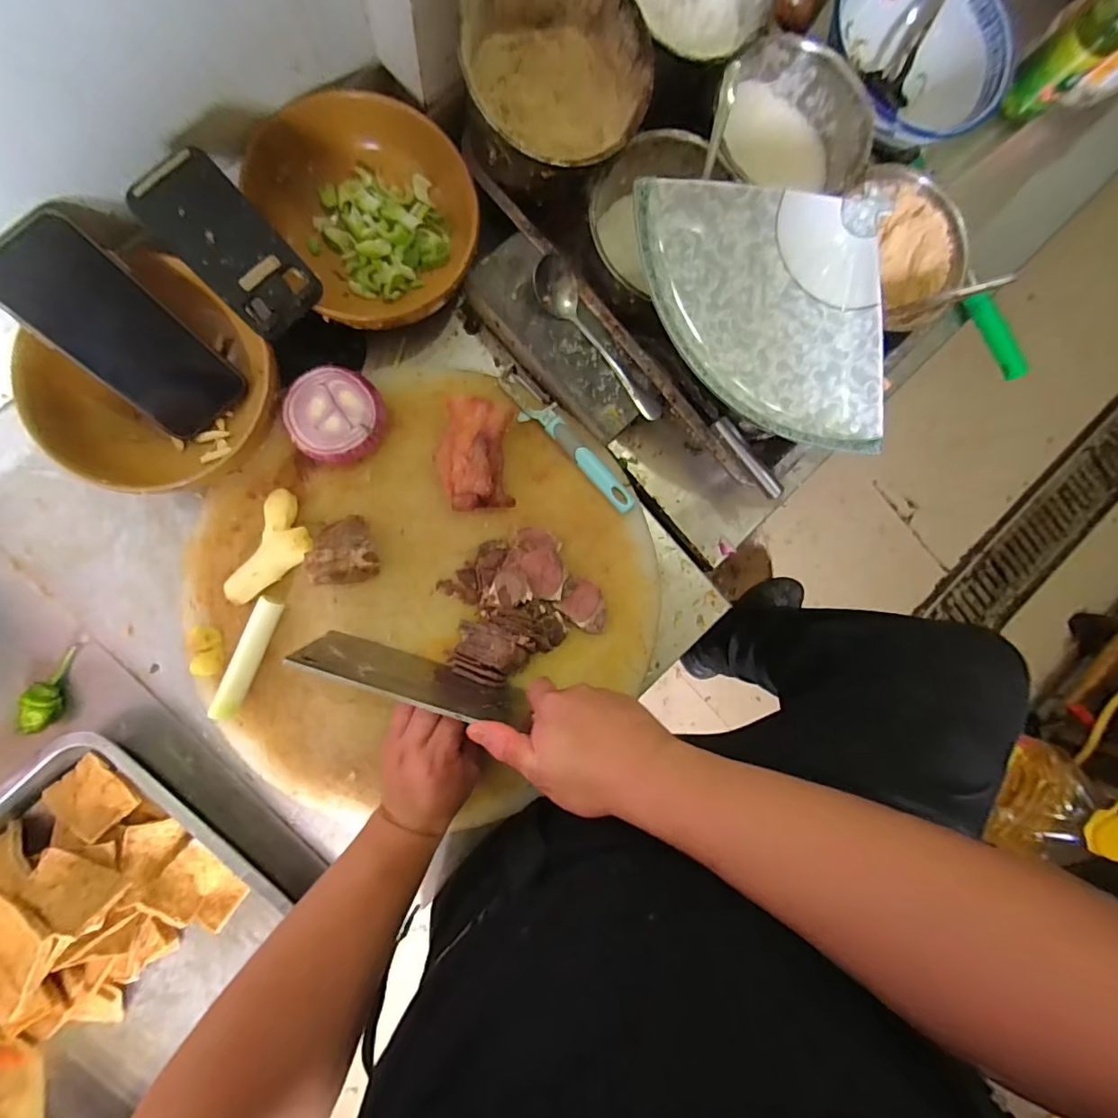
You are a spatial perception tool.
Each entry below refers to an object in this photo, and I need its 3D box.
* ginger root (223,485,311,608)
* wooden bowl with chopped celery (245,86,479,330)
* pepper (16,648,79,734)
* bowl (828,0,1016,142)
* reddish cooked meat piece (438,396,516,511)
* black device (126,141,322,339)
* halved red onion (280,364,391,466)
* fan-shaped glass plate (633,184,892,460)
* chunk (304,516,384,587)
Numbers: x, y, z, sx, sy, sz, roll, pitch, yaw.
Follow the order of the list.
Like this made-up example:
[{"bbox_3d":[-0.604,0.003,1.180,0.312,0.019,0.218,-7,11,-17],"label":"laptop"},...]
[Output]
[{"bbox_3d":[-0.247,-0.007,0.442,0.047,0.026,0.100,24,86,-7],"label":"ginger root"},{"bbox_3d":[-0.163,-0.309,0.447,0.163,0.054,0.178,0,90,-8],"label":"wooden bowl with chopped celery"},{"bbox_3d":[-0.435,0.111,0.430,0.020,0.019,0.071,12,67,-7],"label":"pepper"},{"bbox_3d":[0.356,-0.514,0.521,0.166,0.070,0.188,-43,95,-6],"label":"bowl"},{"bbox_3d":[-0.074,-0.093,0.458,0.063,0.044,0.093,-1,90,-8],"label":"reddish cooked meat piece"},{"bbox_3d":[-0.244,-0.233,0.379,0.064,0.012,0.118,-44,123,-1],"label":"black device"},{"bbox_3d":[-0.194,-0.125,0.444,0.077,0.039,0.075,0,90,-8],"label":"halved red onion"},{"bbox_3d":[0.175,-0.213,0.435,0.222,0.027,0.215,4,89,-8],"label":"fan-shaped glass plate"},{"bbox_3d":[-0.185,-0.008,0.442,0.052,0.052,0.058,3,89,-8],"label":"chunk"}]

